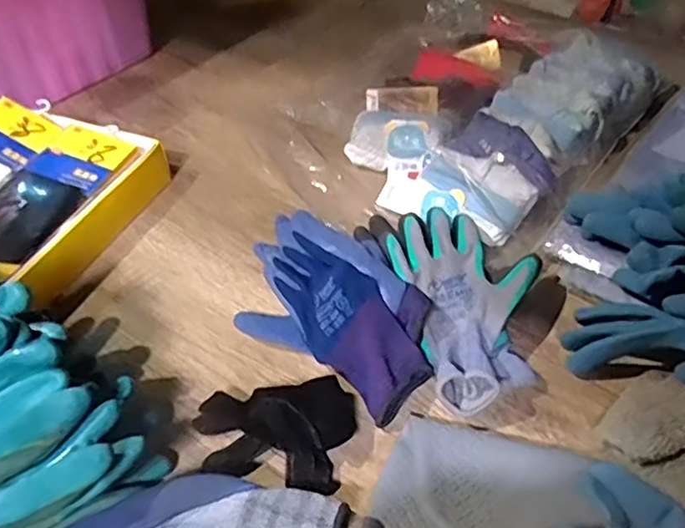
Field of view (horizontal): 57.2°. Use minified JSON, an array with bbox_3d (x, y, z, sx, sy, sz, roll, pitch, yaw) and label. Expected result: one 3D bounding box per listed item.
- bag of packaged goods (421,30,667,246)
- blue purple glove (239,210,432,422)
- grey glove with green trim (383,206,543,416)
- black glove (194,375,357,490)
[{"bbox_3d":[0.240,-0.170,0.750,0.145,0.058,0.409,33,55,28],"label":"bag of packaged goods"},{"bbox_3d":[-0.009,0.032,0.569,0.225,0.068,0.136,32,55,27],"label":"blue purple glove"},{"bbox_3d":[0.117,0.029,0.573,0.126,0.051,0.220,-10,47,-8],"label":"grey glove with green trim"},{"bbox_3d":[-0.056,0.124,0.495,0.123,0.049,0.084,8,47,8],"label":"black glove"}]

